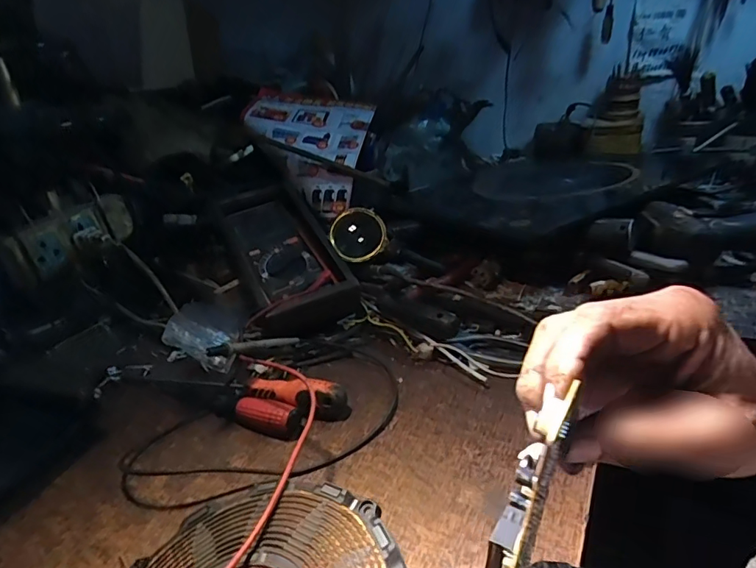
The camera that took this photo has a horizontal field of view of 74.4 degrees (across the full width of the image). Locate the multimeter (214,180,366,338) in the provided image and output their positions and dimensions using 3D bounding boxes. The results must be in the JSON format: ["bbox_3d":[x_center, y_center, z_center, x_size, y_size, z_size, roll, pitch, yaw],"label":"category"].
[{"bbox_3d":[-0.115,-0.038,0.580,0.116,0.060,0.220,-17,56,-25],"label":"multimeter"}]

